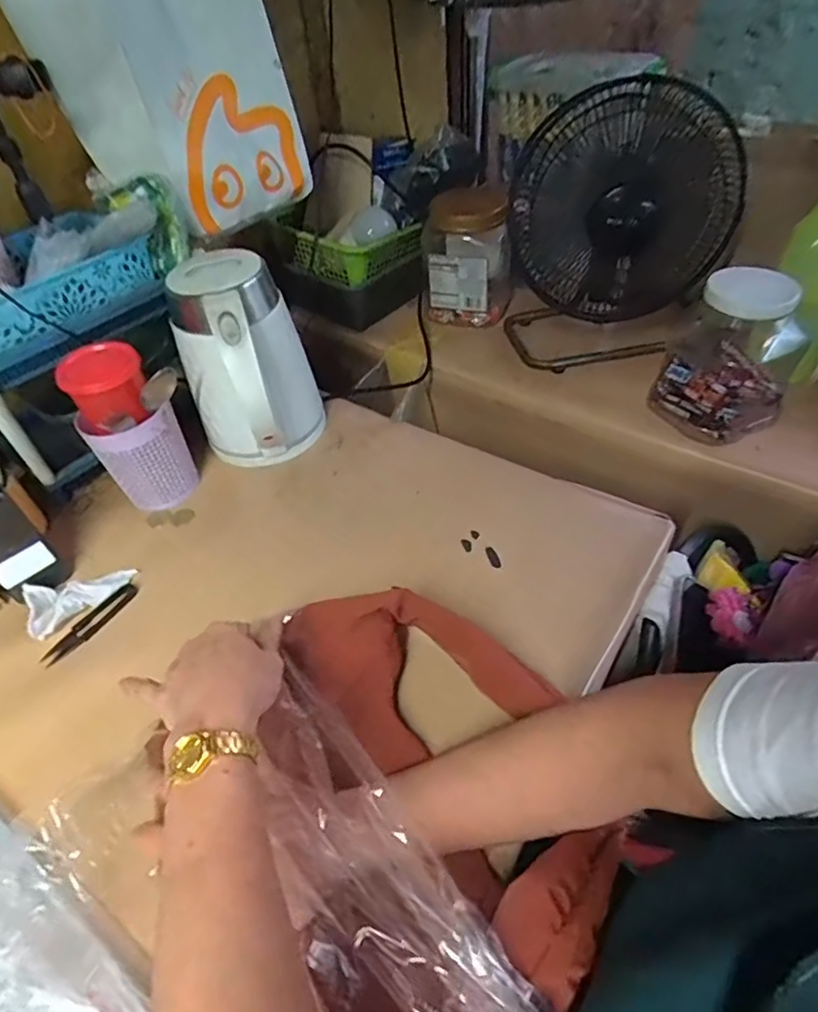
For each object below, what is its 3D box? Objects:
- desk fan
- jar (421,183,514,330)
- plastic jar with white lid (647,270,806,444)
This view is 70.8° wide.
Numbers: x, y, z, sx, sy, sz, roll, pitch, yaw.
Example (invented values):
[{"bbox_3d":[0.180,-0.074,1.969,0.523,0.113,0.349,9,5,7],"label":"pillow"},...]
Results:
[{"bbox_3d":[0.268,-0.364,0.755,0.267,0.299,0.177,9,48,14],"label":"desk fan"},{"bbox_3d":[0.091,-0.384,0.889,0.133,0.173,0.120,2,47,8],"label":"jar"},{"bbox_3d":[0.375,-0.181,0.673,0.133,0.172,0.127,-3,46,3],"label":"plastic jar with white lid"}]

